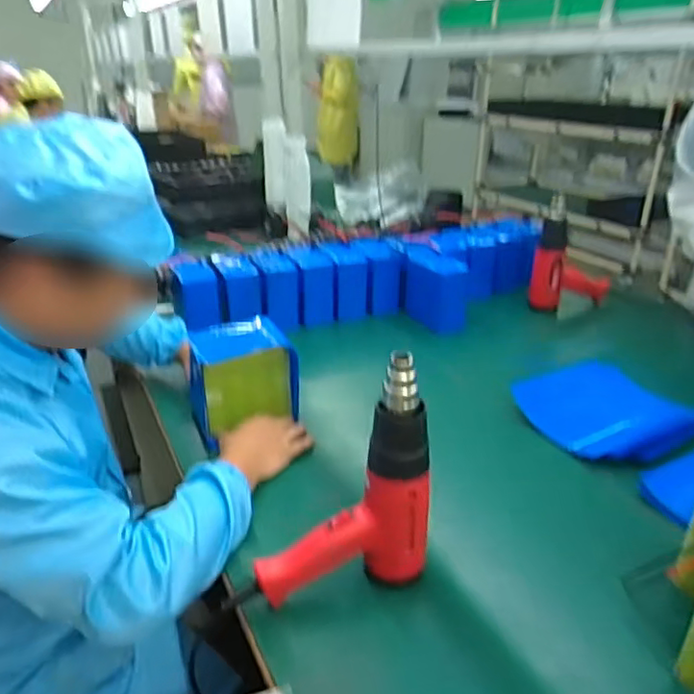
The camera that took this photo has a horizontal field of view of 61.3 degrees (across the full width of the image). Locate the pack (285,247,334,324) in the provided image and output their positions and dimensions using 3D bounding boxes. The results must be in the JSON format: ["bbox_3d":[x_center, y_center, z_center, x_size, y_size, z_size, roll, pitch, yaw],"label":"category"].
[{"bbox_3d":[-0.090,-0.152,1.381,0.089,0.138,0.200,-5,26,-10],"label":"pack"}]

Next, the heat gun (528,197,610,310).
[{"bbox_3d":[0.534,-0.216,1.387,0.197,0.255,0.089,-13,29,-25],"label":"heat gun"}]

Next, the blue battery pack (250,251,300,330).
[{"bbox_3d":[-0.166,-0.133,1.331,0.081,0.132,0.158,-9,27,-16],"label":"blue battery pack"}]

